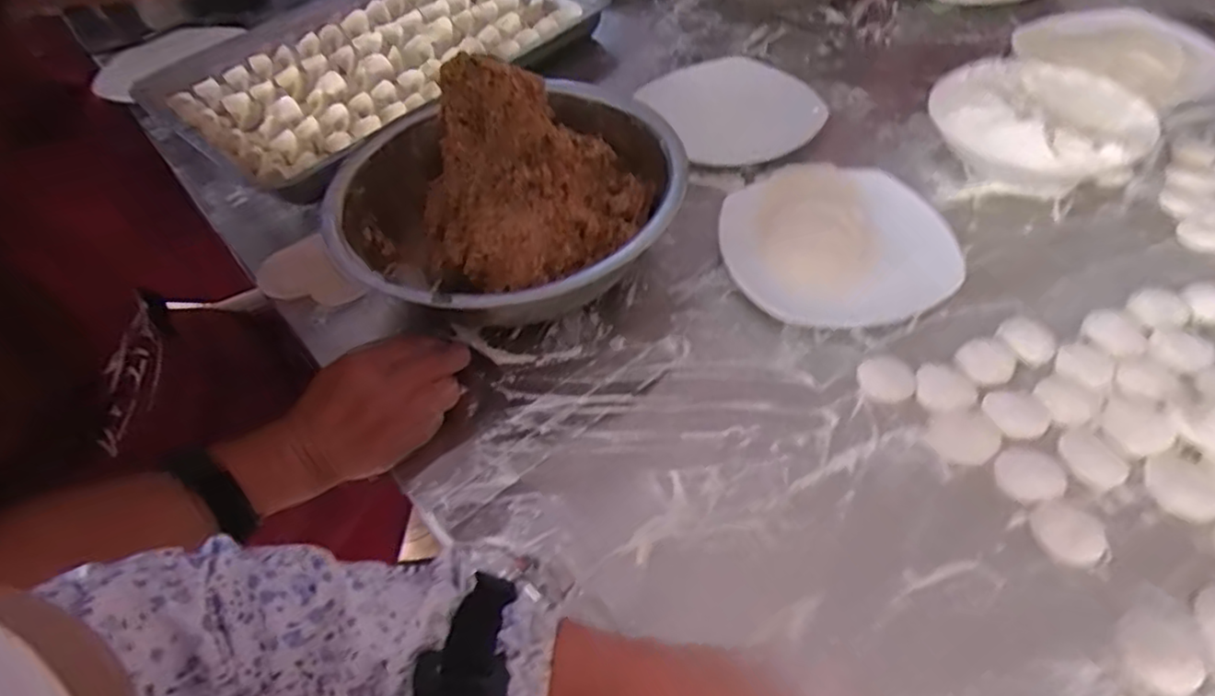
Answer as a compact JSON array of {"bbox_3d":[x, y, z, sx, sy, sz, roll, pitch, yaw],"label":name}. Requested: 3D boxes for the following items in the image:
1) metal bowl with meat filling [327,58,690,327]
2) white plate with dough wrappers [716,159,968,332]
[{"bbox_3d":[-0.085,-0.135,0.546,0.269,0.150,0.276,-2,50,3],"label":"metal bowl with meat filling"},{"bbox_3d":[0.188,-0.090,0.561,0.169,0.029,0.167,-2,50,3],"label":"white plate with dough wrappers"}]

